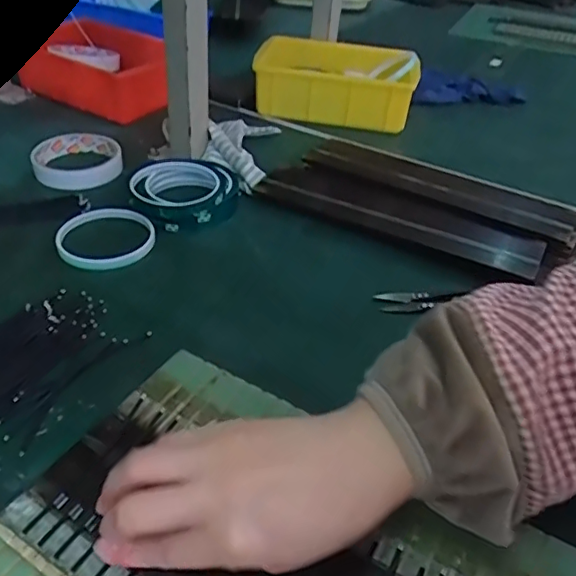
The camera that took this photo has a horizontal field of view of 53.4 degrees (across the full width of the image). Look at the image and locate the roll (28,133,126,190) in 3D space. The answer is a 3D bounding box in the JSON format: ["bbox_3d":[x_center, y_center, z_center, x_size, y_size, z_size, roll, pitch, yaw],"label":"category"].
[{"bbox_3d":[-0.219,-0.135,0.598,0.088,0.021,0.085,-10,41,-19],"label":"roll"}]

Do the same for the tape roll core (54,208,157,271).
[{"bbox_3d":[-0.161,-0.045,0.498,0.084,0.012,0.077,3,38,-3],"label":"tape roll core"}]

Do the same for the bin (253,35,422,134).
[{"bbox_3d":[0.057,-0.264,0.725,0.206,0.067,0.124,11,39,7],"label":"bin"}]

